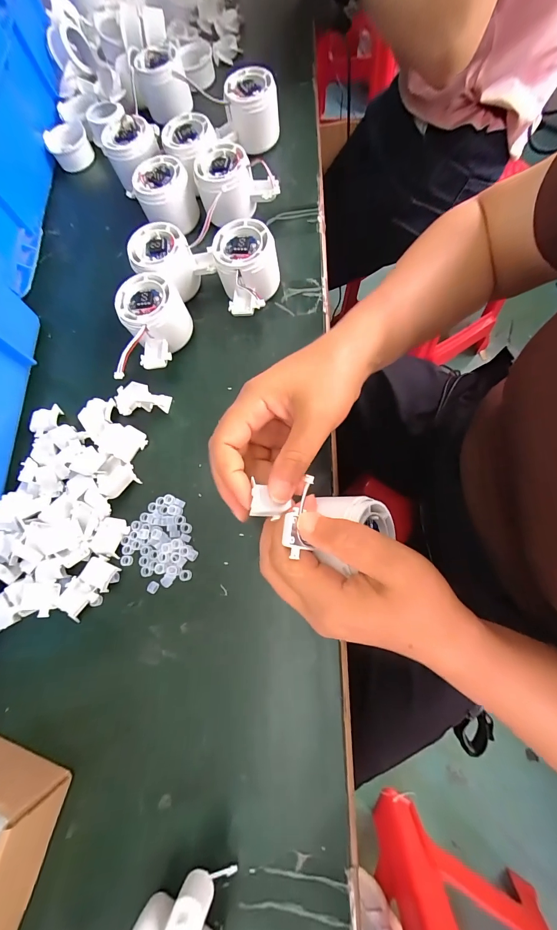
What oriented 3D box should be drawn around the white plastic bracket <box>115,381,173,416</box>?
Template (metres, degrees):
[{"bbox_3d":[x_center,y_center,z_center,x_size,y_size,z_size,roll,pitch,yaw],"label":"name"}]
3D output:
[{"bbox_3d":[-0.131,-0.064,0.318,0.053,0.014,0.029,6,75,8],"label":"white plastic bracket"}]

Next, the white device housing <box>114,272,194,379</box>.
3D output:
[{"bbox_3d":[-0.118,-0.130,0.322,0.059,0.052,0.084,-3,76,5],"label":"white device housing"}]

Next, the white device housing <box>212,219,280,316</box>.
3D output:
[{"bbox_3d":[-0.028,-0.183,0.317,0.058,0.044,0.074,-21,75,1],"label":"white device housing"}]

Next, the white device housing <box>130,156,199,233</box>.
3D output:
[{"bbox_3d":[-0.120,-0.290,0.360,0.057,0.046,0.054,-23,72,0],"label":"white device housing"}]

